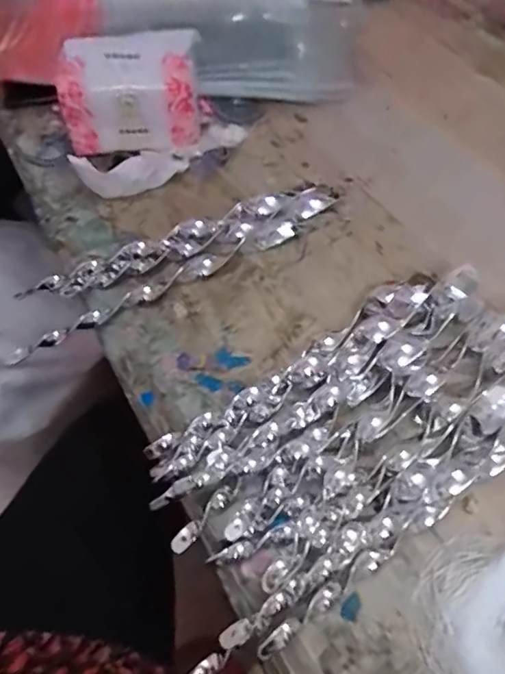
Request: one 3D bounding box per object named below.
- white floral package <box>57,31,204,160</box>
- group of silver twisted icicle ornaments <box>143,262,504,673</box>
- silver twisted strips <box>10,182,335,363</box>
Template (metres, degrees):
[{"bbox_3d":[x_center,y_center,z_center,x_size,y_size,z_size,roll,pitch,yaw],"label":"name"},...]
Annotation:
[{"bbox_3d":[-0.125,-0.252,0.529,0.133,0.082,0.080,-6,57,-4],"label":"white floral package"},{"bbox_3d":[0.084,0.060,0.374,0.330,0.044,0.163,-29,61,-18],"label":"group of silver twisted icicle ornaments"},{"bbox_3d":[-0.050,-0.088,0.470,0.335,0.033,0.051,-26,60,-16],"label":"silver twisted strips"}]

